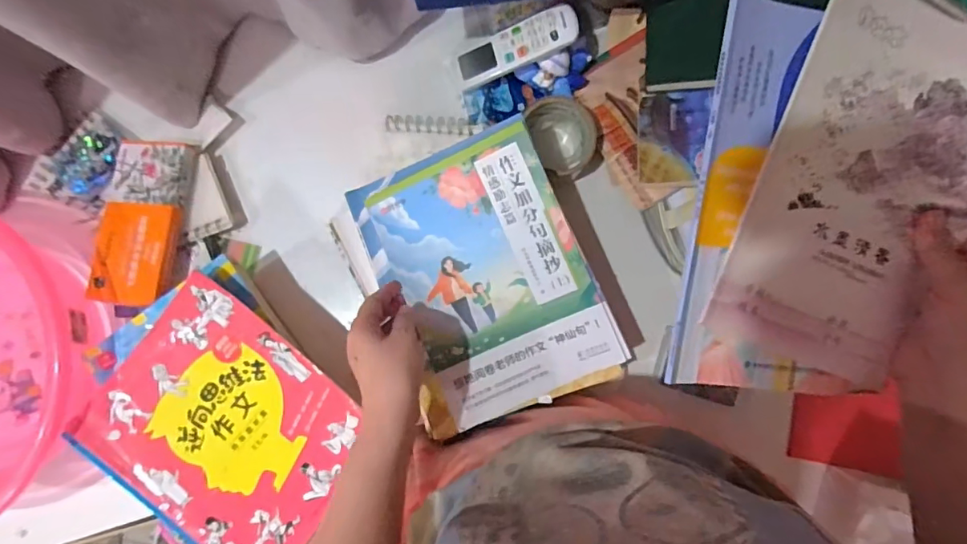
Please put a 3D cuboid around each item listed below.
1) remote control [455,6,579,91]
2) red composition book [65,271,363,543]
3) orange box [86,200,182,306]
[{"bbox_3d":[0.033,-0.244,0.533,0.136,0.014,0.047,-18,86,19],"label":"remote control"},{"bbox_3d":[-0.261,0.162,0.497,0.254,0.024,0.221,38,88,3],"label":"red composition book"},{"bbox_3d":[-0.389,-0.021,0.549,0.082,0.027,0.112,6,86,1],"label":"orange box"}]

